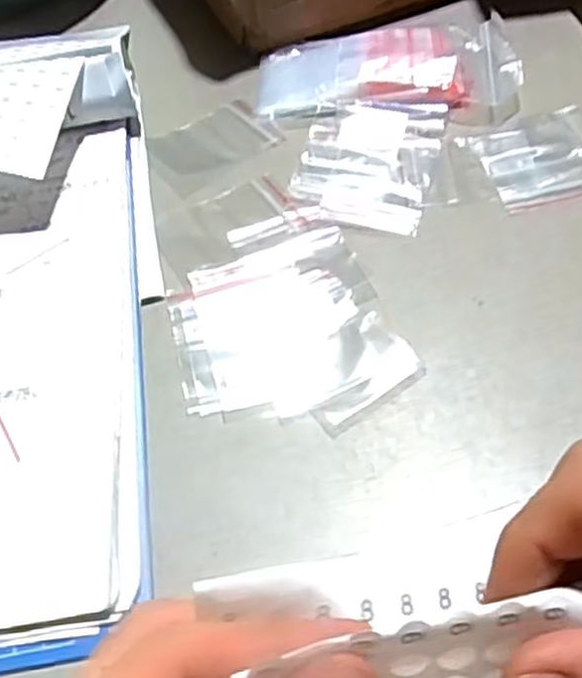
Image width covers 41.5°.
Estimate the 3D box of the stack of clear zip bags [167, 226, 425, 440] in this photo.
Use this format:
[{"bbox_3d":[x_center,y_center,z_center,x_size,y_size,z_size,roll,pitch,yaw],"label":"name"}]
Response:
[{"bbox_3d":[-0.004,-0.003,0.335,0.093,0.004,0.104,-20,54,-9],"label":"stack of clear zip bags"}]

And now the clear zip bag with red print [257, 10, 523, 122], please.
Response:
[{"bbox_3d":[0.054,-0.155,0.437,0.144,0.019,0.070,1,53,6],"label":"clear zip bag with red print"}]

